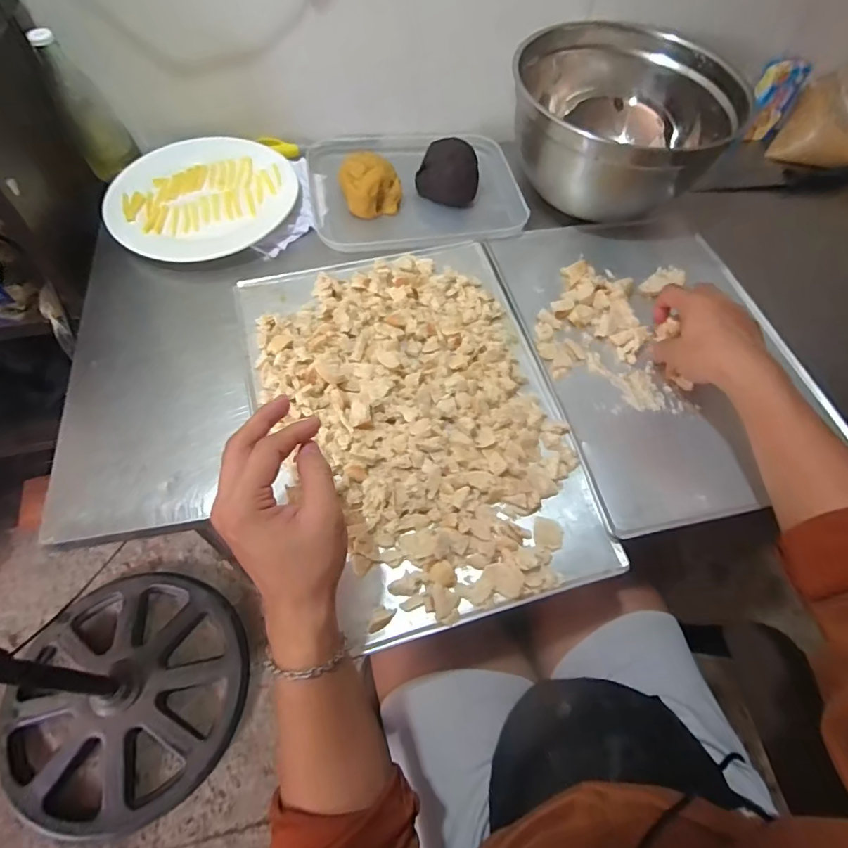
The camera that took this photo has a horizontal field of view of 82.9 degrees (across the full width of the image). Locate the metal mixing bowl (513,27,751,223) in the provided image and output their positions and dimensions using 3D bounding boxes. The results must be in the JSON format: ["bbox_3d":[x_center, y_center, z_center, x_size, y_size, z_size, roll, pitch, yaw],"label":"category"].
[{"bbox_3d":[0.277,-0.429,0.705,0.291,0.155,0.291,2,61,-3],"label":"metal mixing bowl"}]

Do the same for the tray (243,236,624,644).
[{"bbox_3d":[-0.010,-0.027,0.517,0.316,0.027,0.445,-13,63,-11],"label":"tray"}]

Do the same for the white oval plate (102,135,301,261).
[{"bbox_3d":[-0.314,-0.325,0.670,0.242,0.023,0.236,-35,69,-21],"label":"white oval plate"}]

